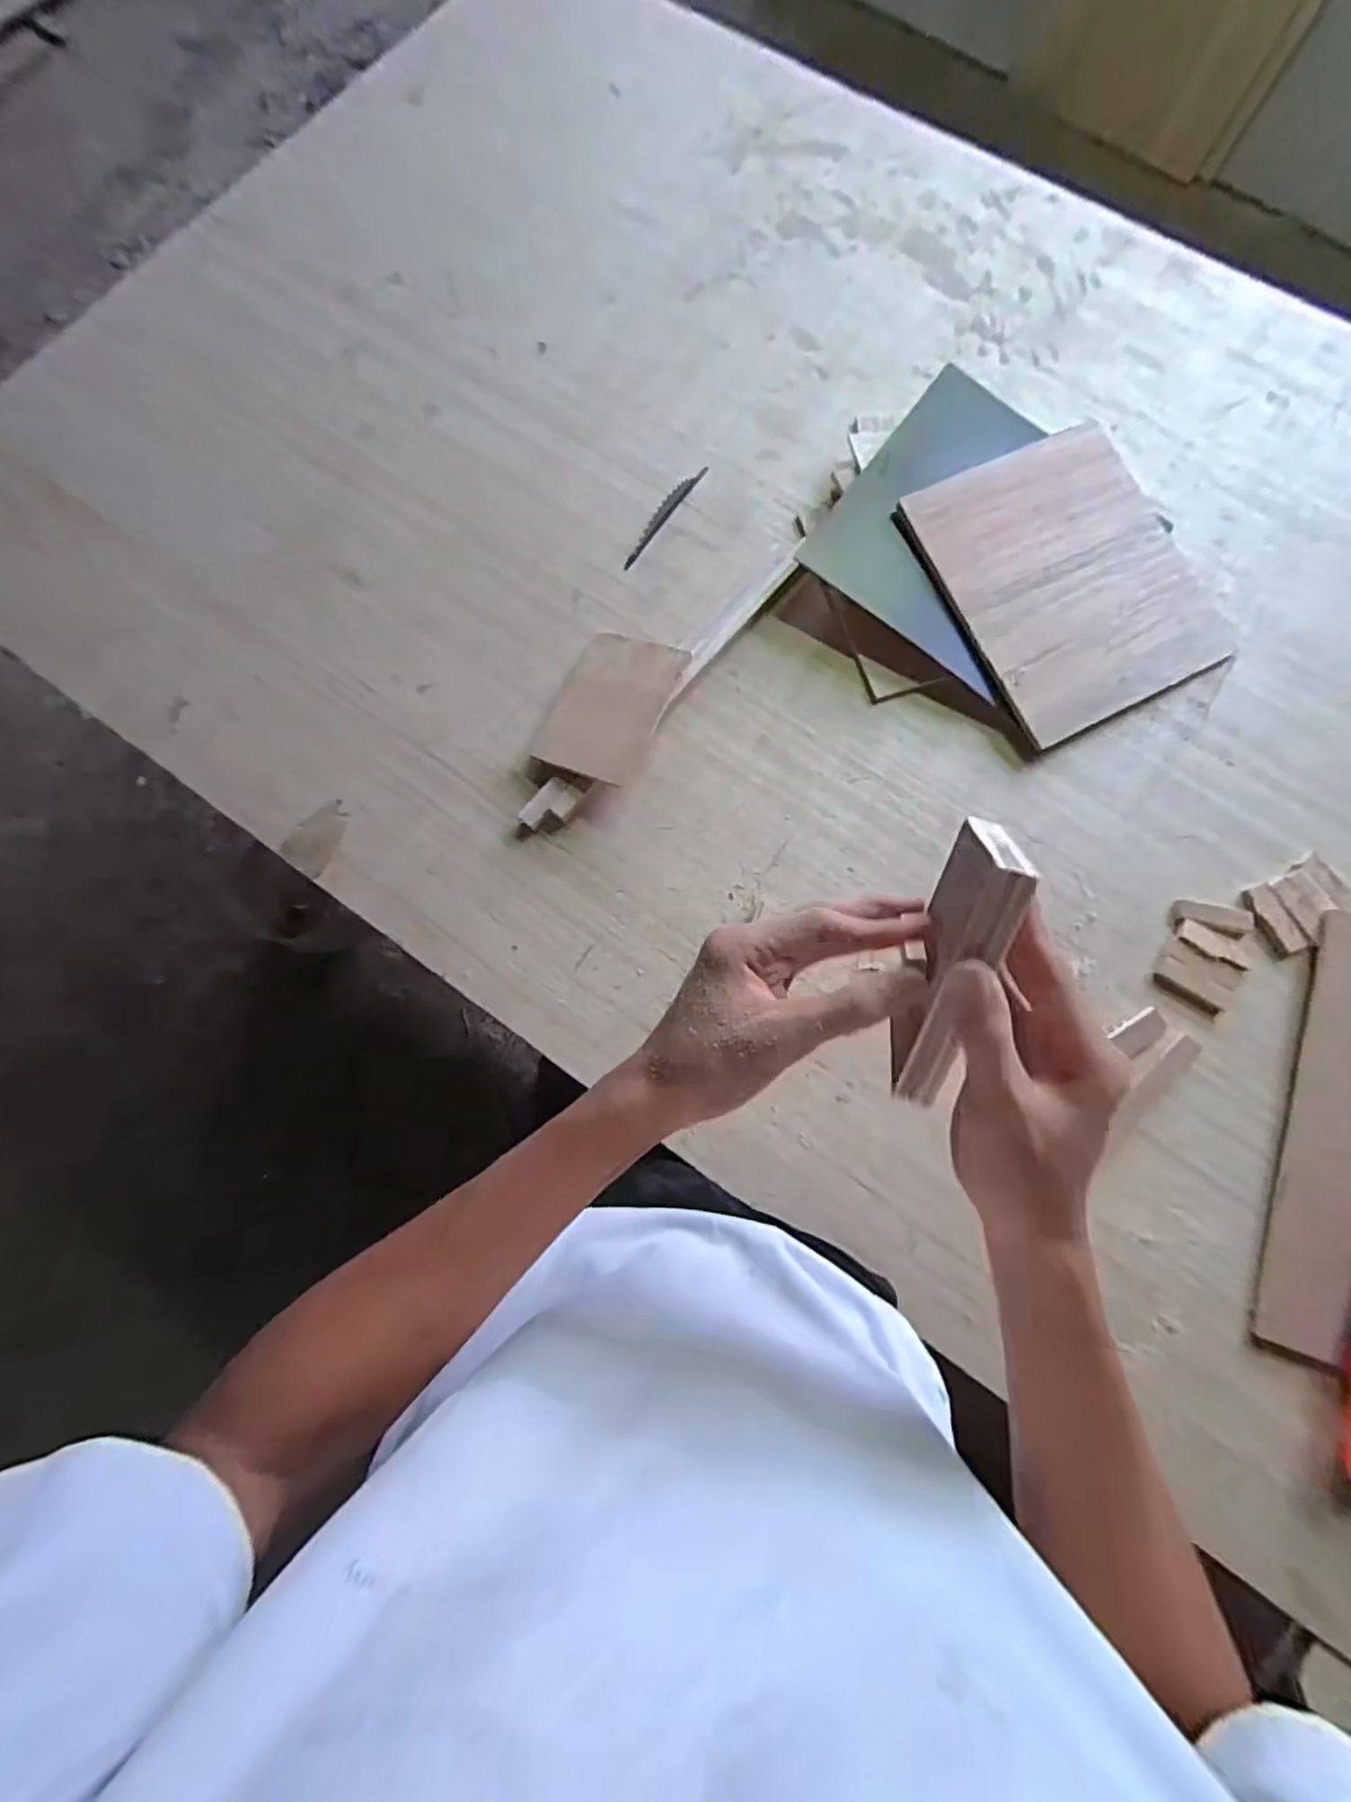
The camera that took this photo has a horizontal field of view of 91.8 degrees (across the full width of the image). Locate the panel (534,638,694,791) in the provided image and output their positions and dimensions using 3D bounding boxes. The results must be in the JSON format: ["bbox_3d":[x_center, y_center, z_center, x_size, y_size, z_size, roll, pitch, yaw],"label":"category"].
[{"bbox_3d":[-0.065,-0.194,0.653,0.109,0.011,0.155,21,79,10],"label":"panel"}]

